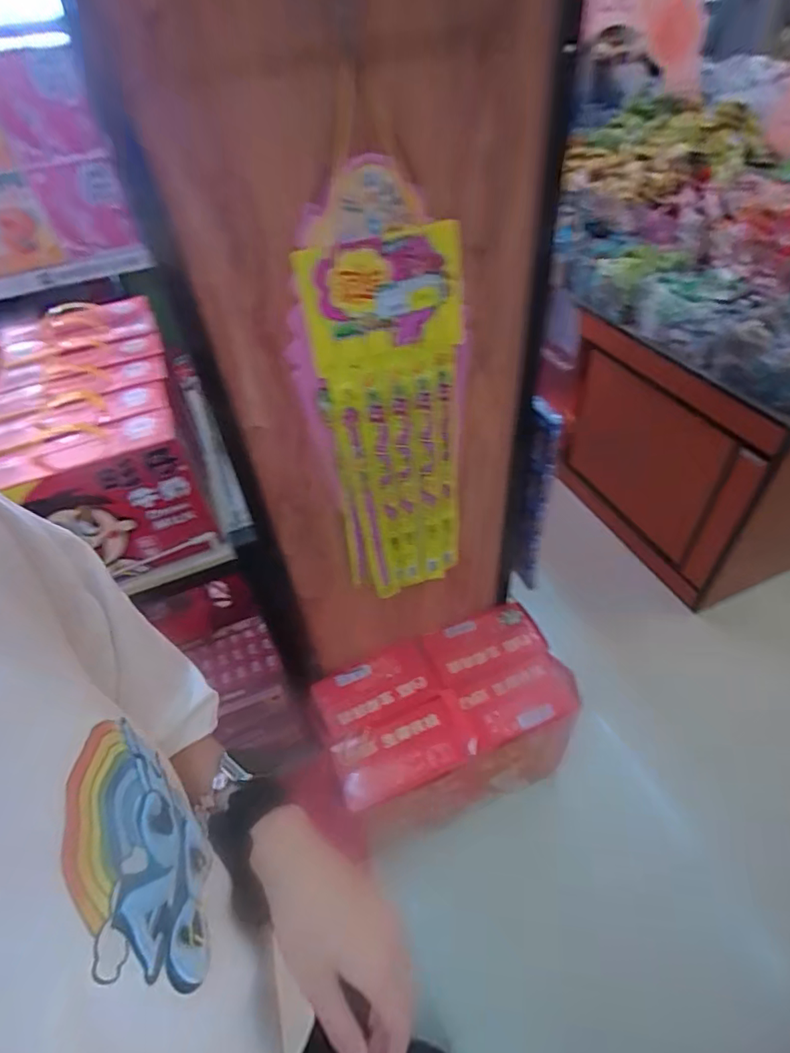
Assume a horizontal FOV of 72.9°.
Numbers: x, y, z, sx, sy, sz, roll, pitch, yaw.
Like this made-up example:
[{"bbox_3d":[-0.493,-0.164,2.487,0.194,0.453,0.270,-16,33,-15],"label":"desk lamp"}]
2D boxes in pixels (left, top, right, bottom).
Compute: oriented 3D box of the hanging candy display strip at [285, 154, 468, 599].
[{"bbox_3d":[-0.003,-0.127,0.767,0.219,0.640,0.036,-15,46,-10],"label":"hanging candy display strip"}]

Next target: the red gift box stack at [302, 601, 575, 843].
[{"bbox_3d":[0.127,0.459,1.251,0.542,0.270,0.326,-21,47,-15],"label":"red gift box stack"}]

